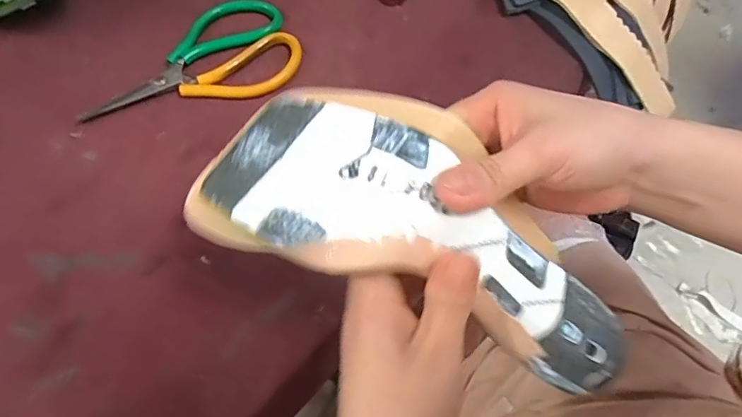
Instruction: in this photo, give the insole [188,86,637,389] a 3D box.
[{"bbox_3d":[0.030,0.014,0.263,0.230,0.051,0.096,28,70,-5],"label":"insole"}]

